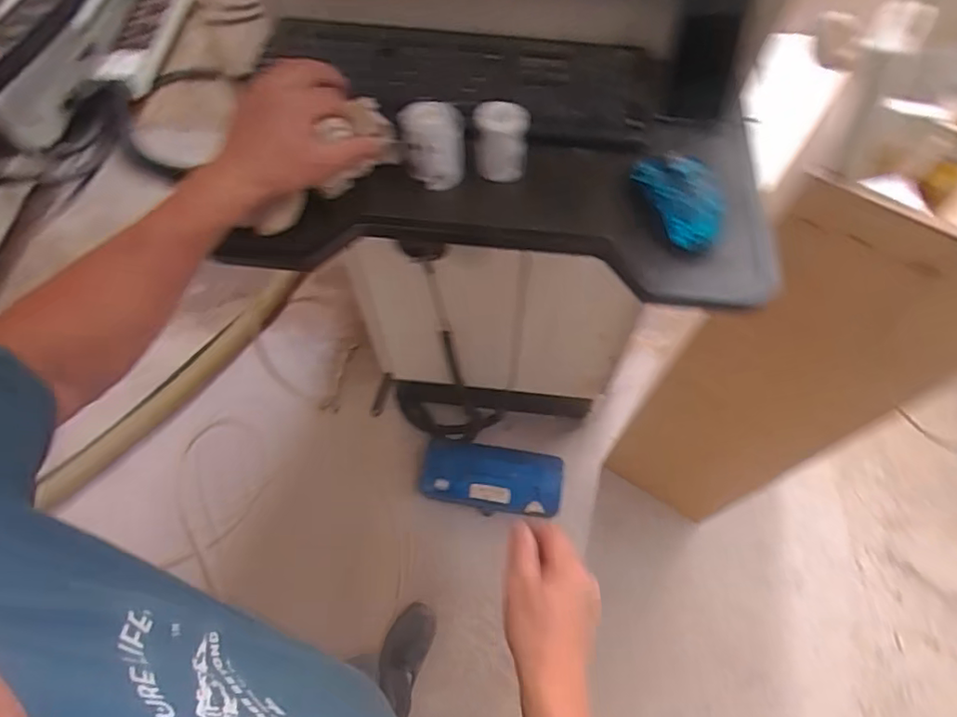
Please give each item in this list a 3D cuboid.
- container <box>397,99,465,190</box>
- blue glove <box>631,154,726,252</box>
[{"bbox_3d":[-0.045,-0.208,0.564,0.059,0.071,0.046,-6,62,-3],"label":"container"},{"bbox_3d":[0.195,-0.153,0.548,0.073,0.033,0.098,-12,63,-7],"label":"blue glove"}]

